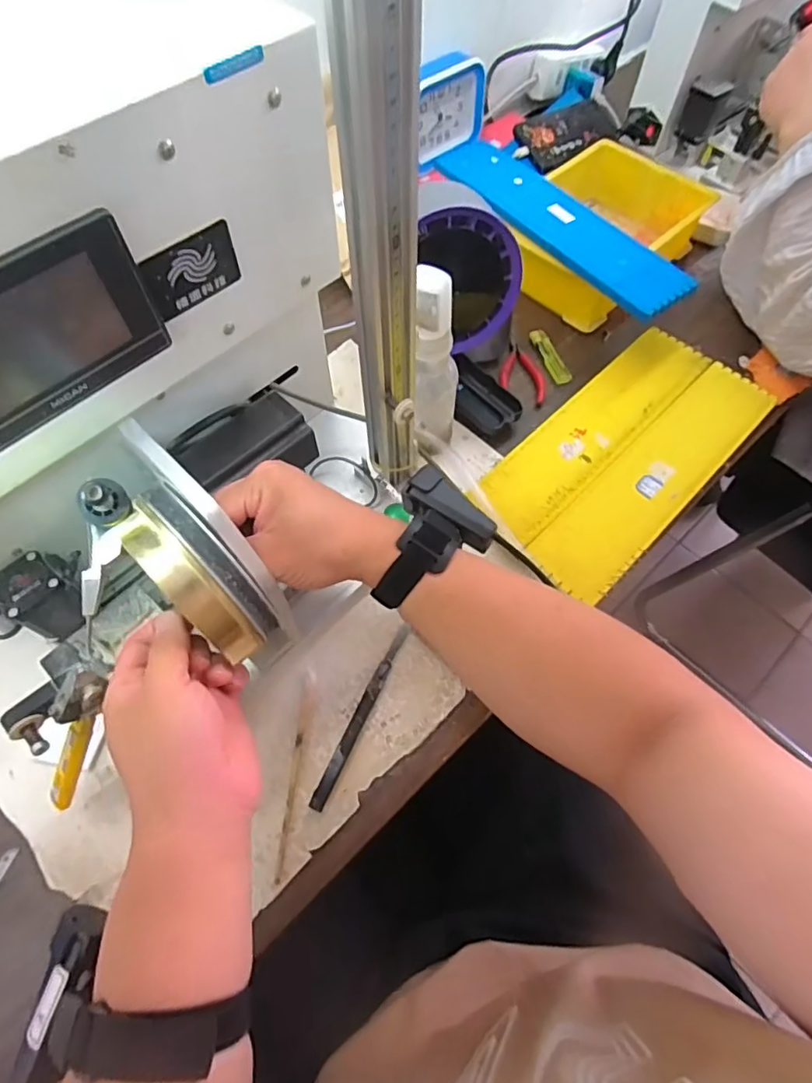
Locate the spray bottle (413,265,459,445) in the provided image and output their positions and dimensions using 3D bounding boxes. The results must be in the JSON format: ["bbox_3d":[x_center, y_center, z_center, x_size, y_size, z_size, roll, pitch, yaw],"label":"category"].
[{"bbox_3d":[0.027,-0.154,0.490,0.038,0.174,0.043,4,64,2],"label":"spray bottle"}]

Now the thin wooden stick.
[{"bbox_3d":[-0.088,0.181,0.442,0.010,0.004,0.158,3,62,4],"label":"thin wooden stick"}]

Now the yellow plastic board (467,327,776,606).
[{"bbox_3d":[0.229,-0.098,0.576,0.157,0.007,0.327,41,70,18],"label":"yellow plastic board"}]

